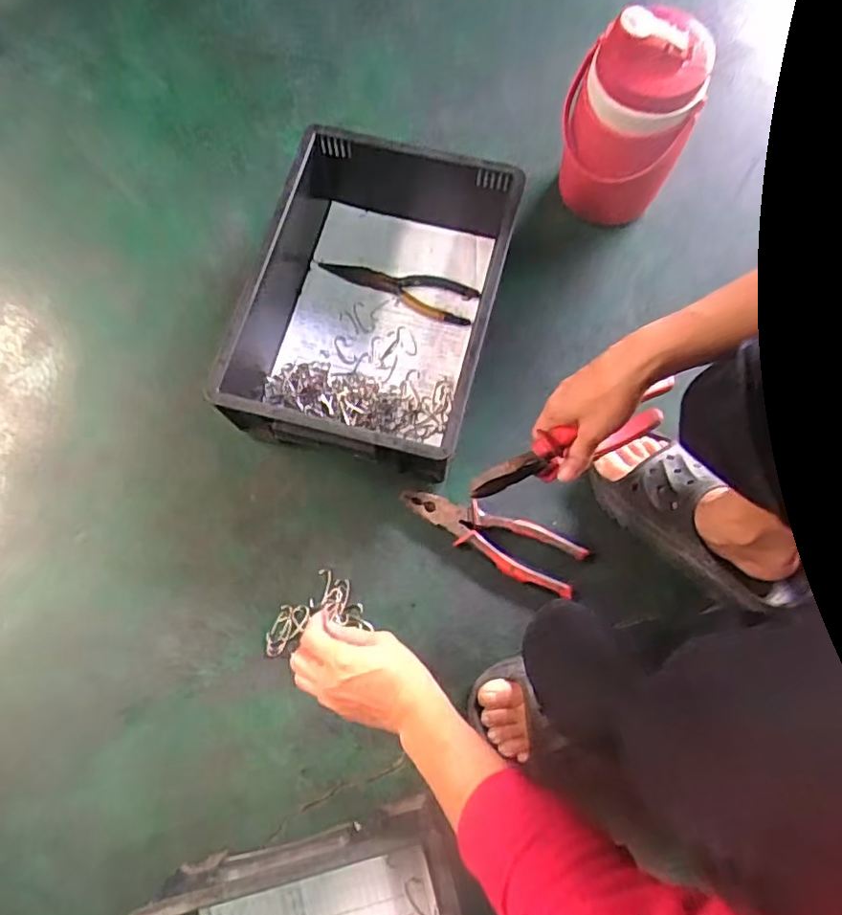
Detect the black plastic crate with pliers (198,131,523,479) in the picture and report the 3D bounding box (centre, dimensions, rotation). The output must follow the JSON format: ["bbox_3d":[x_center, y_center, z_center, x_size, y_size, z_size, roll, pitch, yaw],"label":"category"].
[{"bbox_3d":[-0.059,-0.173,0.697,0.271,0.115,0.346,15,75,5],"label":"black plastic crate with pliers"}]

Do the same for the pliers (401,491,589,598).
[{"bbox_3d":[0.073,0.080,0.670,0.196,0.015,0.059,25,76,7],"label":"pliers"}]

